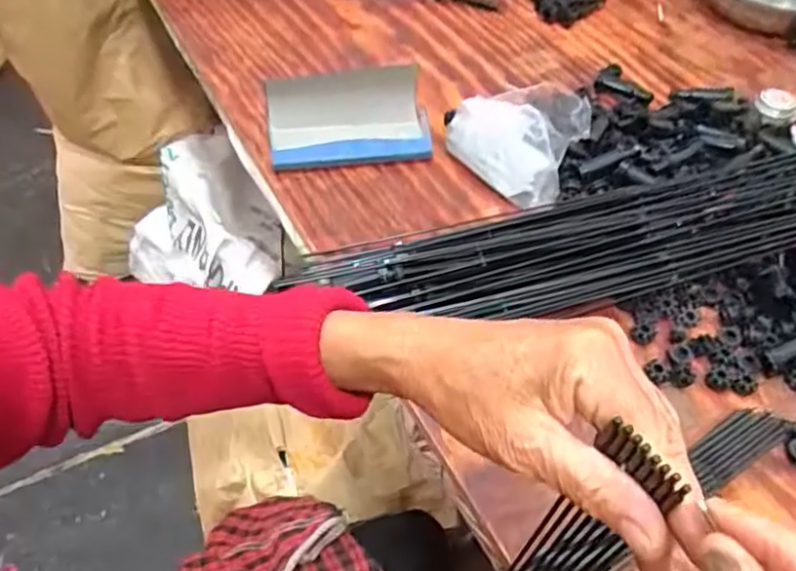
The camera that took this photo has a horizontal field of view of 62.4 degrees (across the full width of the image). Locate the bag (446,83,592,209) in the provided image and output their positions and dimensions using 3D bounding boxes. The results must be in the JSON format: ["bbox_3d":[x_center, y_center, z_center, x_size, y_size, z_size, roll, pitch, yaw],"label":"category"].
[{"bbox_3d":[0.111,-0.148,0.627,0.060,0.102,0.114,-32,59,-29],"label":"bag"}]

